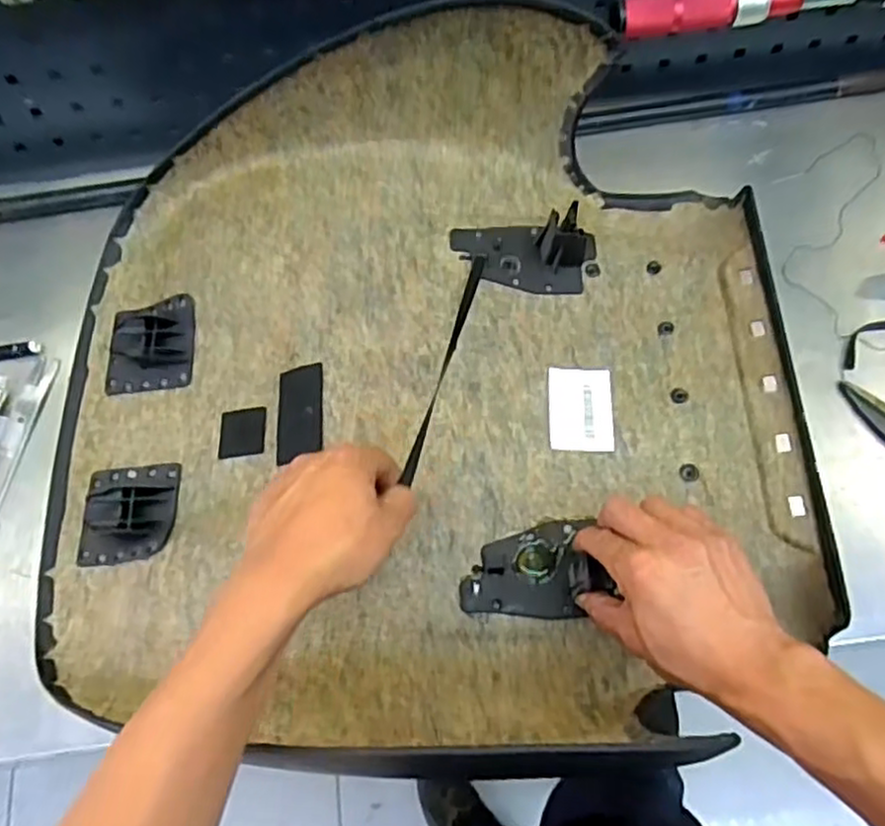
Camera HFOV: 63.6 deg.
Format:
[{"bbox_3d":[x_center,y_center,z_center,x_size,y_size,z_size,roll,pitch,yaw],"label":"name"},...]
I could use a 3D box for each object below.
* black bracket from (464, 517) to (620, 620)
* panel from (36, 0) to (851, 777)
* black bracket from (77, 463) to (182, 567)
[{"bbox_3d":[0.064,0.104,0.496,0.092,0.043,0.069,4,69,-6],"label":"black bracket"},{"bbox_3d":[-0.026,-0.030,0.517,0.566,0.158,0.520,-3,68,1],"label":"panel"},{"bbox_3d":[-0.250,0.079,0.569,0.079,0.022,0.079,-2,68,1],"label":"black bracket"}]

